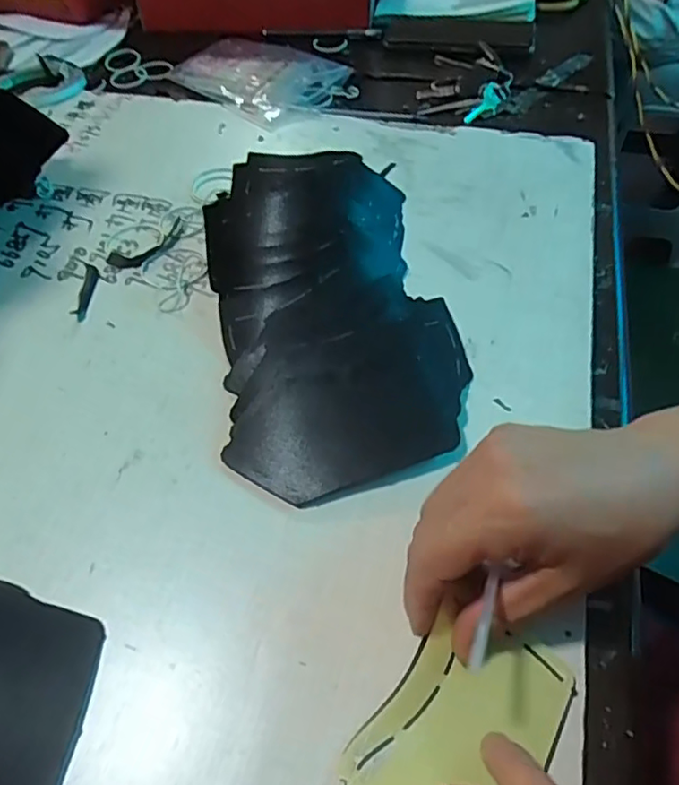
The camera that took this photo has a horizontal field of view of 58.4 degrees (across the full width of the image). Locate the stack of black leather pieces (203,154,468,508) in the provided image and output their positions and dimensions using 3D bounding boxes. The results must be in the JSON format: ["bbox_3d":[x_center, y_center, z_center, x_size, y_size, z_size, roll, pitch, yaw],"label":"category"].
[{"bbox_3d":[-0.009,-0.070,0.412,0.160,0.044,0.286,-9,52,-5],"label":"stack of black leather pieces"}]

